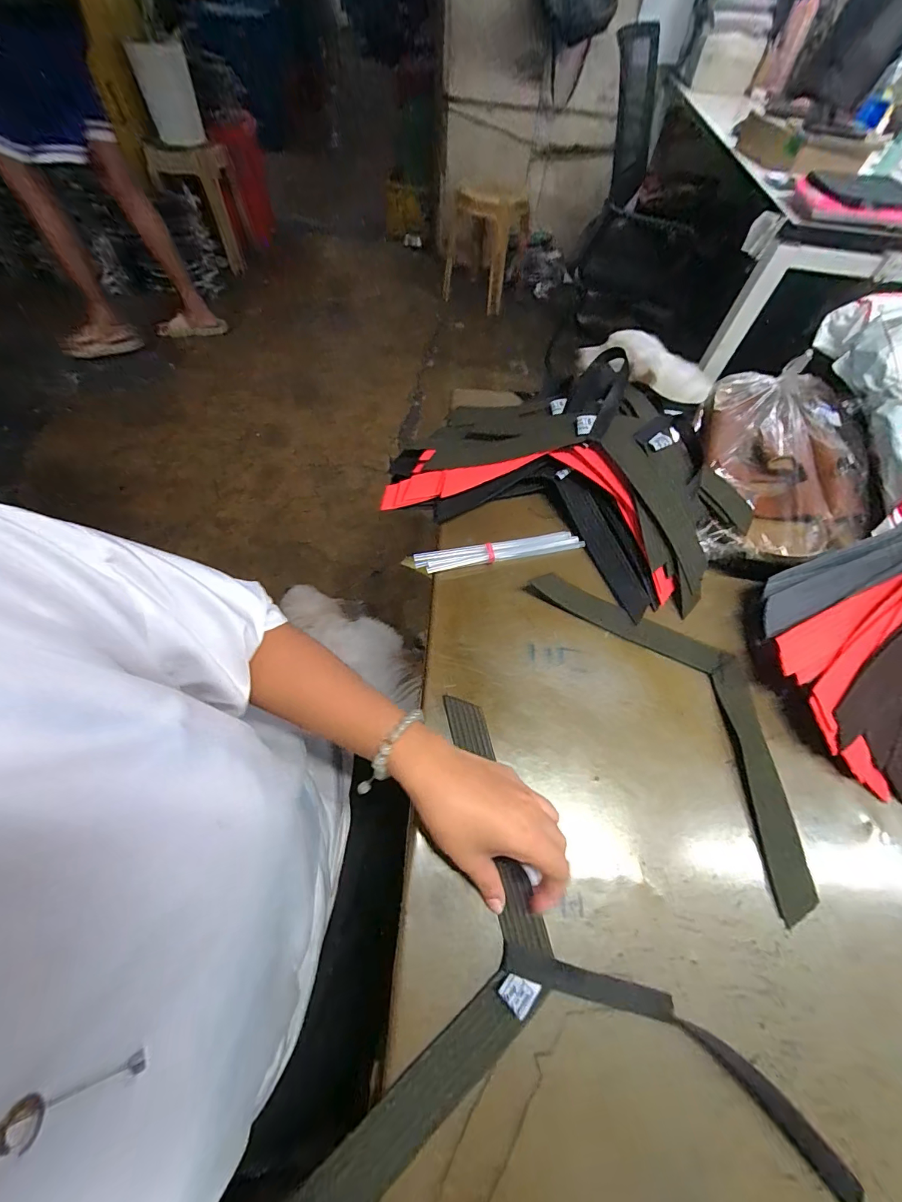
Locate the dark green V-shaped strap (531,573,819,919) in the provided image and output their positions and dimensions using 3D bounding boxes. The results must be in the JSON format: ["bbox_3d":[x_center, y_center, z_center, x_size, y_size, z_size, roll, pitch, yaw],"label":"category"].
[{"bbox_3d":[0.219,0.085,0.391,0.121,0.006,0.327,-27,65,-17],"label":"dark green V-shaped strap"}]

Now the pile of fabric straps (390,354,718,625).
[{"bbox_3d":[0.133,-0.153,0.477,0.368,0.094,0.258,26,62,11],"label":"pile of fabric straps"}]

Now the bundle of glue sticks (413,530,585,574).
[{"bbox_3d":[0.054,-0.056,0.458,0.185,0.015,0.021,-9,61,-9],"label":"bundle of glue sticks"}]

